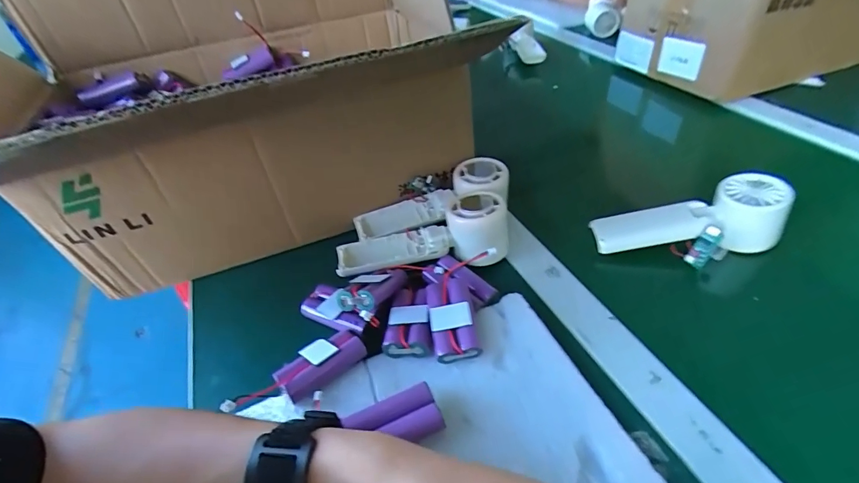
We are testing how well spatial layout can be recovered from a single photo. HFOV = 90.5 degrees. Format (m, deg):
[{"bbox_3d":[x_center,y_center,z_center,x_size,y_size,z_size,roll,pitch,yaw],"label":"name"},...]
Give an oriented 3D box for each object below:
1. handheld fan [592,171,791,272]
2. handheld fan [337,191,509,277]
[{"bbox_3d":[0.244,-0.011,0.406,0.162,0.052,0.060,-10,40,14],"label":"handheld fan"},{"bbox_3d":[-0.008,-0.010,0.407,0.163,0.043,0.056,-8,42,-2],"label":"handheld fan"}]

